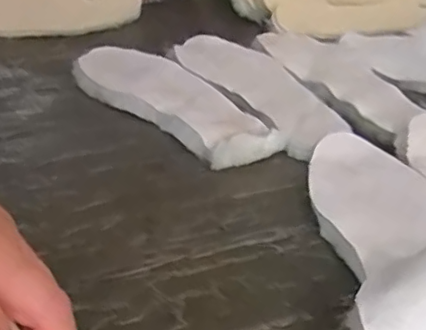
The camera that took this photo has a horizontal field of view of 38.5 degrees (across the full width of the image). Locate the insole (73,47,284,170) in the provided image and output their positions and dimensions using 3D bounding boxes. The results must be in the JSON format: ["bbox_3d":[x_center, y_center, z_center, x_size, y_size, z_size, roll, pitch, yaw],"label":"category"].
[{"bbox_3d":[-0.039,-0.066,0.611,0.095,0.030,0.271,-27,40,-36],"label":"insole"}]

